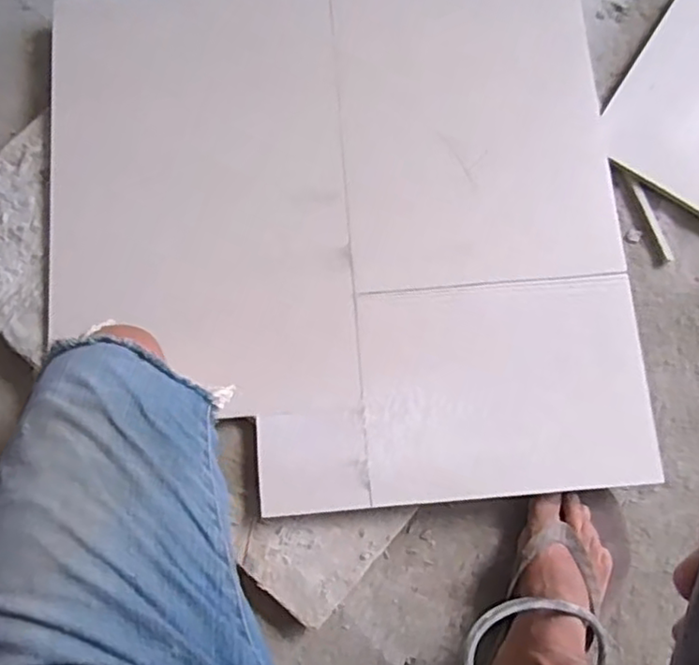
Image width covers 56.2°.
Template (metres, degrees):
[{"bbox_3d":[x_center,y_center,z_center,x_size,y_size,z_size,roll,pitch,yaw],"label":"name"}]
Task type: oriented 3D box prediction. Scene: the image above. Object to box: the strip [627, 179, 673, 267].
[{"bbox_3d":[0.331,-0.122,0.721,0.014,0.007,0.099,-17,80,-3],"label":"strip"}]

